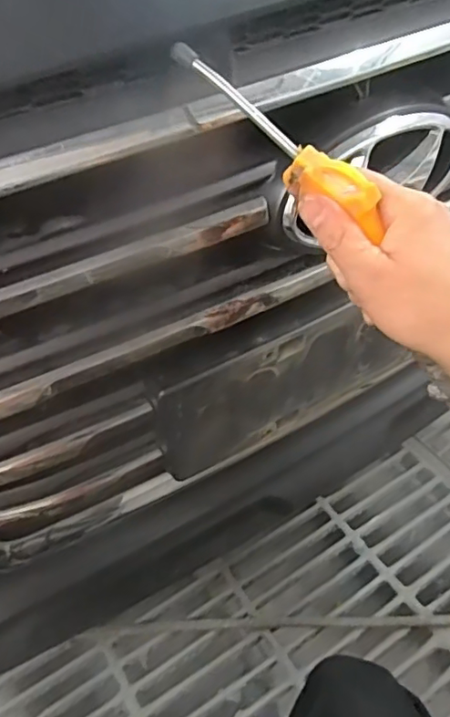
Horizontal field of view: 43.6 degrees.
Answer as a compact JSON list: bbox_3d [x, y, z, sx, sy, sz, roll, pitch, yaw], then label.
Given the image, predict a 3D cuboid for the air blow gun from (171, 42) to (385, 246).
[{"bbox_3d":[0.029,-0.126,0.321,0.156,0.023,0.021,44,58,6],"label":"air blow gun"}]

